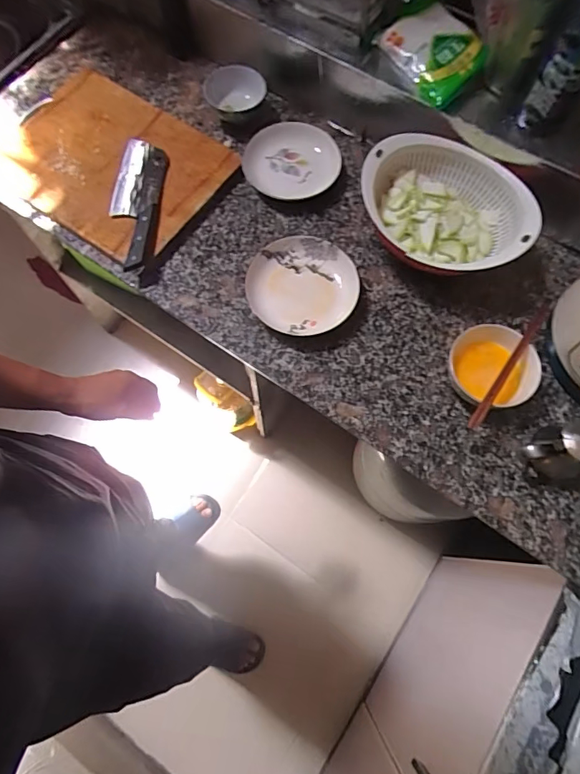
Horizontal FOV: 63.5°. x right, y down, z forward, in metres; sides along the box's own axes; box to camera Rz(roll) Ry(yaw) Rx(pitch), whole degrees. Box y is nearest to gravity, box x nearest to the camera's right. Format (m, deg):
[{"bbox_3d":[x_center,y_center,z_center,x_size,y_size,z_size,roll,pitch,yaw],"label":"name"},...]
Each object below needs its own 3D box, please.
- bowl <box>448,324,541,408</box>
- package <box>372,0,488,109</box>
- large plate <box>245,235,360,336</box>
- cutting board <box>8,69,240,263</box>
[{"bbox_3d":[0.307,-0.028,0.715,0.110,0.068,0.126,-21,73,-8],"label":"bowl"},{"bbox_3d":[0.241,-0.567,0.786,0.179,0.062,0.148,41,75,12],"label":"package"},{"bbox_3d":[0.020,-0.167,0.776,0.180,0.036,0.164,0,71,-1],"label":"large plate"},{"bbox_3d":[-0.323,-0.400,0.846,0.385,0.029,0.285,34,74,10],"label":"cutting board"}]

